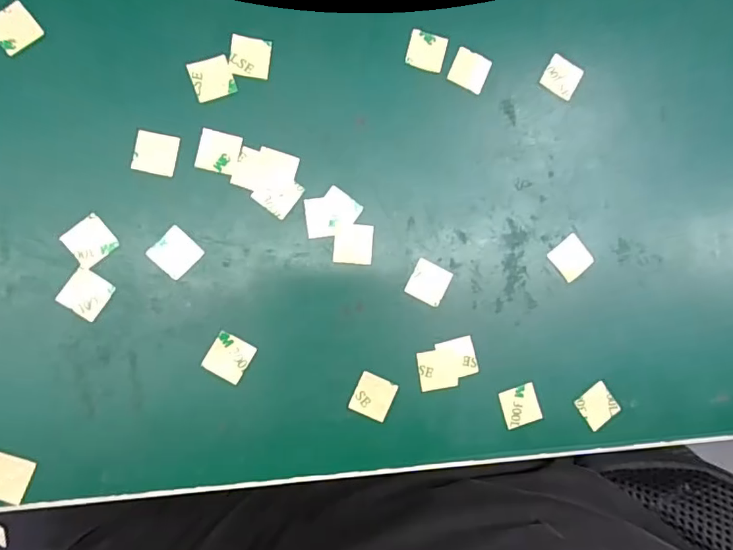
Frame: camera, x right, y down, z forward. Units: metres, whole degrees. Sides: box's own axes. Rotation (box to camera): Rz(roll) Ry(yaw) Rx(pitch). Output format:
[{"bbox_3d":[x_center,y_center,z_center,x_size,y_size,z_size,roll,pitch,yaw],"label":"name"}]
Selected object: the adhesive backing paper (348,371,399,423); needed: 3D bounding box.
[{"bbox_3d":[0.003,0.048,0.203,0.015,0.004,0.016,25,83,-7],"label":"adhesive backing paper"}]

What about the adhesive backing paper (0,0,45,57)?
[{"bbox_3d":[-0.130,-0.091,0.190,0.015,0.004,0.016,-41,95,-15],"label":"adhesive backing paper"}]

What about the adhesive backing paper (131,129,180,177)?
[{"bbox_3d":[-0.080,-0.046,0.196,0.015,0.004,0.016,10,82,-9],"label":"adhesive backing paper"}]

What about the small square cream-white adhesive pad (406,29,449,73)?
[{"bbox_3d":[0.025,-0.092,0.213,0.015,0.004,0.015,15,88,-6],"label":"small square cream-white adhesive pad"}]

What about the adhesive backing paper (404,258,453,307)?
[{"bbox_3d":[0.025,0.003,0.209,0.015,0.004,0.016,28,83,-7],"label":"adhesive backing paper"}]

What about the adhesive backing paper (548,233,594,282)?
[{"bbox_3d":[0.087,-0.007,0.217,0.016,0.004,0.016,-38,93,-9],"label":"adhesive backing paper"}]

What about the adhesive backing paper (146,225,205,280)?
[{"bbox_3d":[-0.072,-0.008,0.195,0.015,0.004,0.015,44,81,-3],"label":"adhesive backing paper"}]

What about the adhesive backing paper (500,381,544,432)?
[{"bbox_3d":[0.063,0.053,0.210,0.015,0.004,0.016,-16,89,-9],"label":"adhesive backing paper"}]

